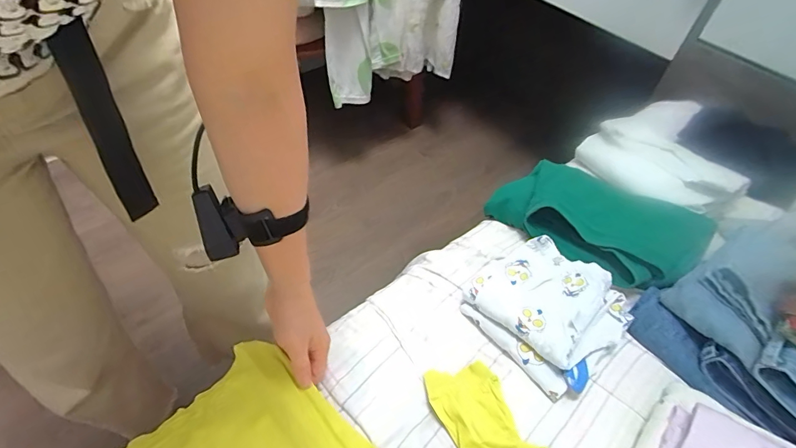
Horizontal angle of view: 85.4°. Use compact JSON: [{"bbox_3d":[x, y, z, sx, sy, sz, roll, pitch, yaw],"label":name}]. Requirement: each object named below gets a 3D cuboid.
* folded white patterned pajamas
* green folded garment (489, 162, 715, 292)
[{"bbox_3d":[0.190,0.105,0.550,0.161,0.058,0.174,-32,59,-25],"label":"folded white patterned pajamas"},{"bbox_3d":[0.290,0.001,0.655,0.297,0.077,0.194,25,54,17],"label":"green folded garment"}]

